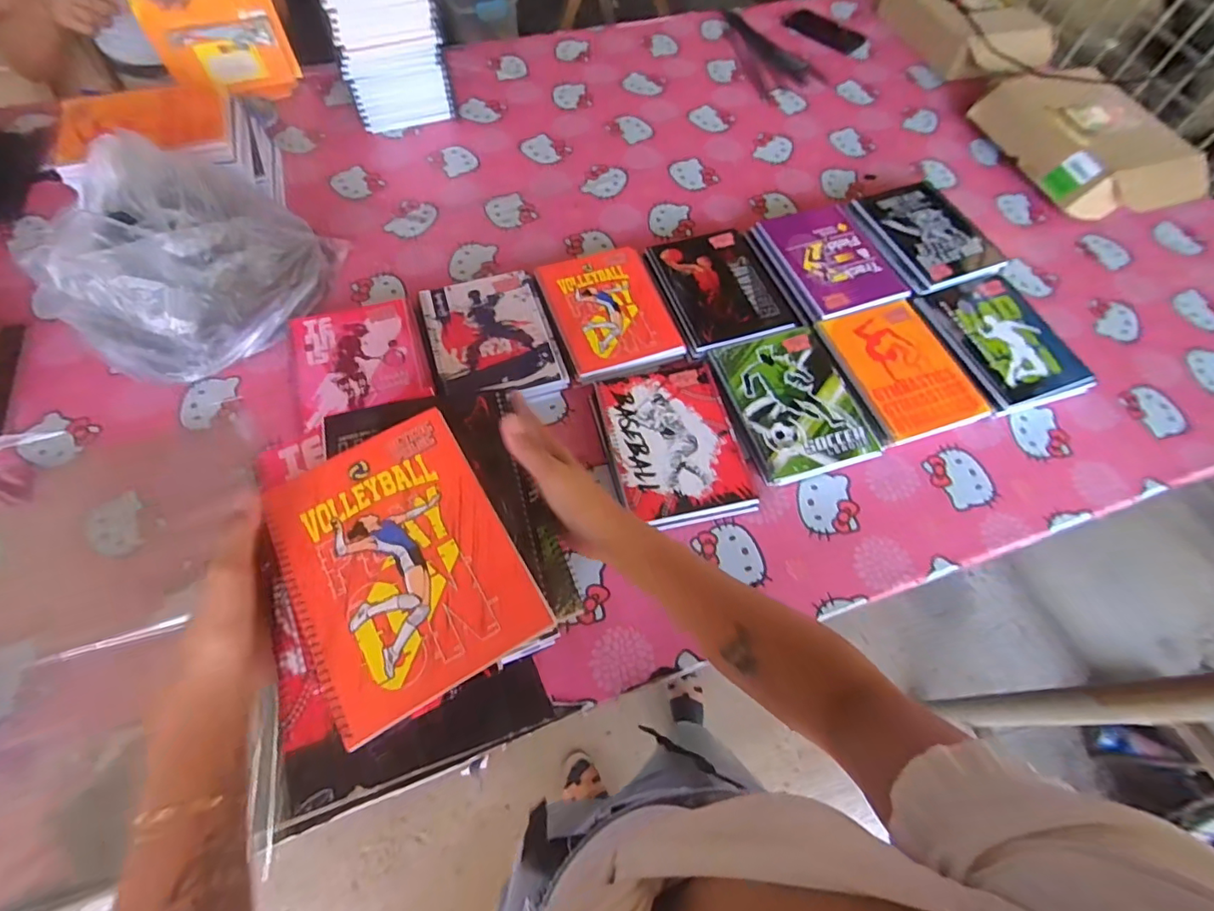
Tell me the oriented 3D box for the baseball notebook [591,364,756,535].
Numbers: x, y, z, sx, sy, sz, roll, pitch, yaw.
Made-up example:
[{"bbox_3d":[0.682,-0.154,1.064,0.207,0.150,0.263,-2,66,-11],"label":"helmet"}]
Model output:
[{"bbox_3d":[0.078,-0.021,0.644,0.156,0.010,0.206,-13,64,-8],"label":"baseball notebook"}]

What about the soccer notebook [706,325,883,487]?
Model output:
[{"bbox_3d":[0.236,-0.071,0.680,0.158,0.010,0.202,-14,66,-10],"label":"soccer notebook"}]

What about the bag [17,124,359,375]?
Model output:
[{"bbox_3d":[-0.499,-0.243,0.665,0.235,0.191,0.264,-1,63,-2],"label":"bag"}]

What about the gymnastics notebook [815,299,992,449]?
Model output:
[{"bbox_3d":[0.391,-0.117,0.711,0.165,0.013,0.192,-15,70,-13],"label":"gymnastics notebook"}]

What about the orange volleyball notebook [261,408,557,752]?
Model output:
[{"bbox_3d":[-0.147,0.072,0.382,0.147,0.010,0.195,-28,67,-15],"label":"orange volleyball notebook"}]

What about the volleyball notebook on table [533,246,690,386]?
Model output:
[{"bbox_3d":[0.003,-0.204,0.734,0.155,0.005,0.203,-17,64,-10],"label":"volleyball notebook on table"}]

